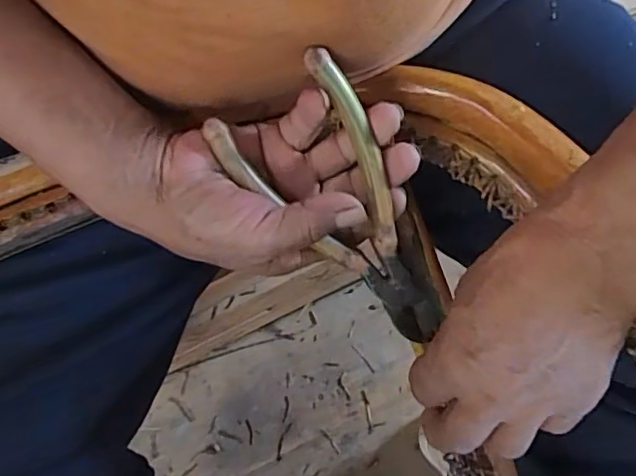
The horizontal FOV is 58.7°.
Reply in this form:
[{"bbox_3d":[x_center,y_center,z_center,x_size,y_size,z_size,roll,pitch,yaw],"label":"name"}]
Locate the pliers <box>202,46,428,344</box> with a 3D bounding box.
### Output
[{"bbox_3d":[0.013,-0.007,0.303,0.068,0.024,0.168,-34,109,-12],"label":"pliers"}]

